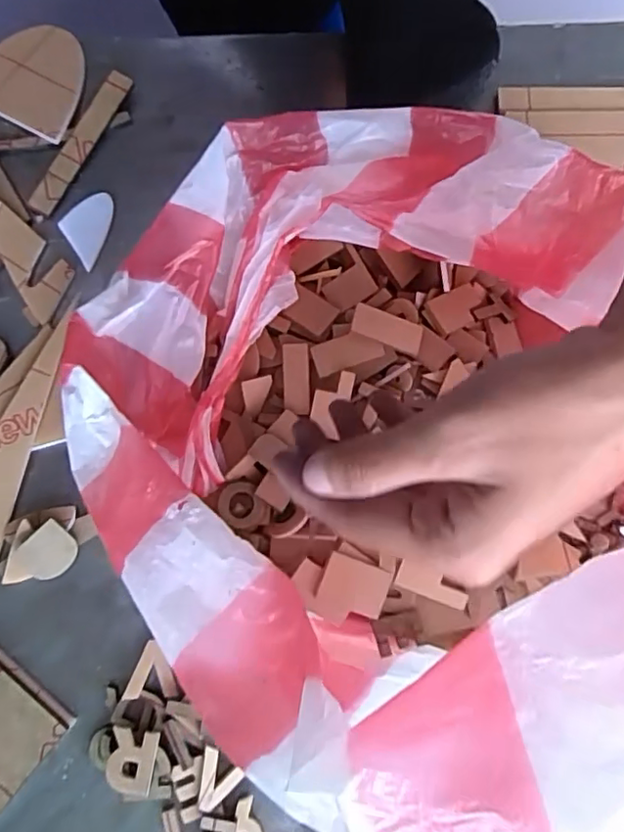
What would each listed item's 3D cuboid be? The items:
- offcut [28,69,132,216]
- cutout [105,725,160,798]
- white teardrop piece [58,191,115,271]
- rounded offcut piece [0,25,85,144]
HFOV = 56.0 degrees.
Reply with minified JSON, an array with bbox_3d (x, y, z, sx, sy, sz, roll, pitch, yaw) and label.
[{"bbox_3d":[-0.149,-0.177,0.378,0.015,0.007,0.106,28,79,6],"label":"offcut"},{"bbox_3d":[-0.093,0.178,0.302,0.024,0.005,0.032,11,85,-1],"label":"cutout"},{"bbox_3d":[-0.144,-0.119,0.370,0.028,0.004,0.049,16,78,3],"label":"white teardrop piece"},{"bbox_3d":[-0.183,-0.225,0.389,0.080,0.005,0.072,31,79,6],"label":"rounded offcut piece"}]

